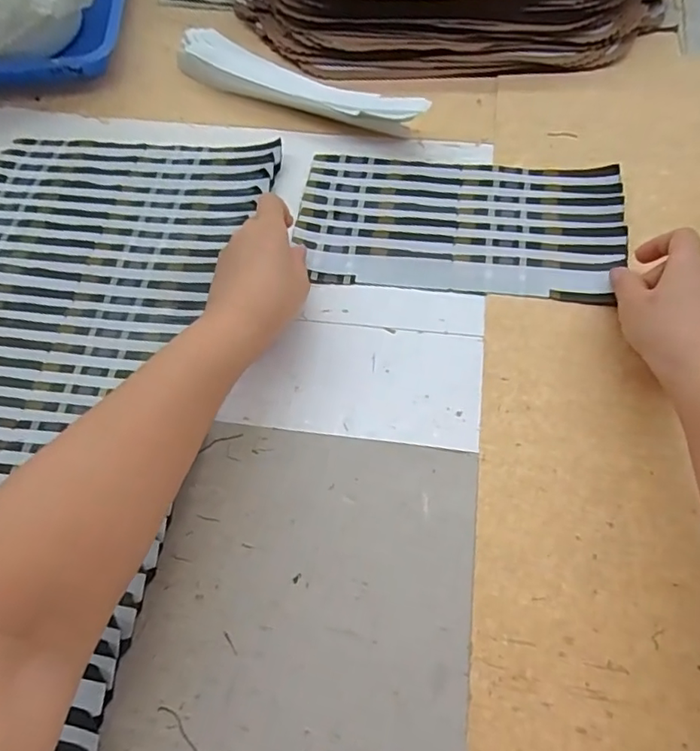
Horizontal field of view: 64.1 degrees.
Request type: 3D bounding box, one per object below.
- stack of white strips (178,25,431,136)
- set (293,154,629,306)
[{"bbox_3d":[-0.052,-0.273,0.523,0.261,0.034,0.050,29,69,16],"label":"stack of white strips"},{"bbox_3d":[0.088,-0.126,0.458,0.257,0.009,0.134,6,65,6],"label":"set"}]

